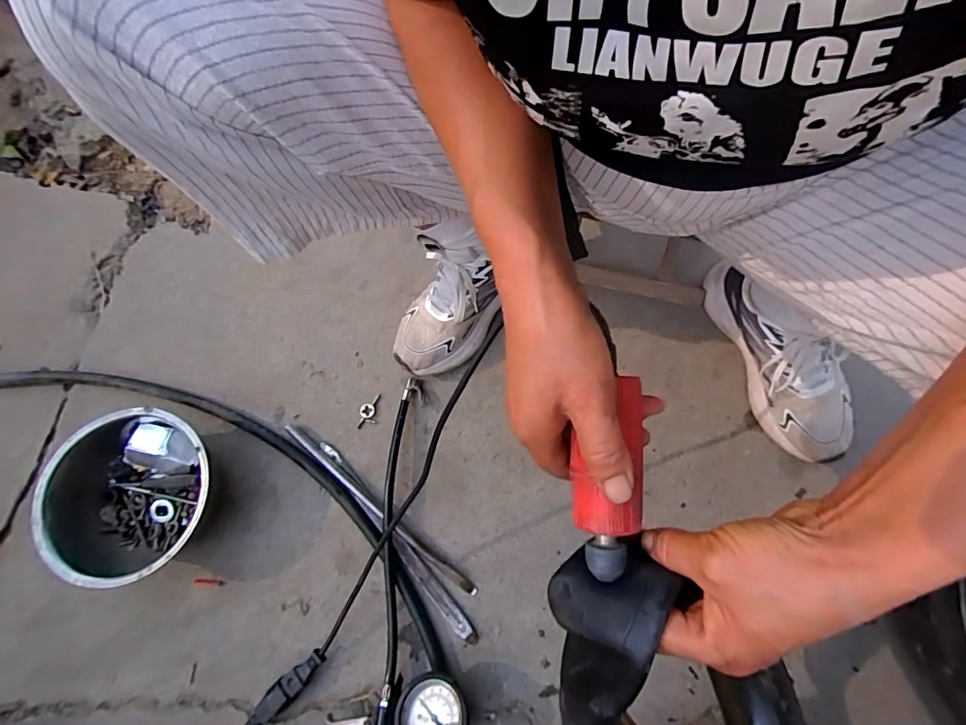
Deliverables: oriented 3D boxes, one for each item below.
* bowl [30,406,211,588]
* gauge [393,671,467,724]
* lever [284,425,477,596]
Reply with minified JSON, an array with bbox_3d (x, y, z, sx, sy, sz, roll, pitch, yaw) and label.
[{"bbox_3d":[-0.382,0.150,0.529,0.167,0.094,0.171,-1,73,2],"label":"bowl"},{"bbox_3d":[-0.048,0.356,0.461,0.072,0.038,0.072,7,52,18],"label":"gauge"},{"bbox_3d":[-0.130,0.174,0.555,0.302,0.016,0.014,37,78,13],"label":"lever"}]

